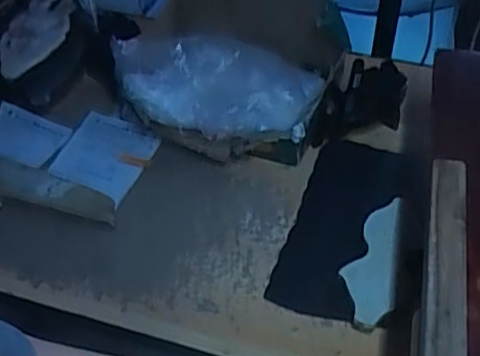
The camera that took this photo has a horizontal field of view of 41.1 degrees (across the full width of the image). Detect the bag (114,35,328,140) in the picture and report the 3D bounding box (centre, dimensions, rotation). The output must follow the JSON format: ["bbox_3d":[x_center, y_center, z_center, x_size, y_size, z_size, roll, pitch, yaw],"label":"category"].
[{"bbox_3d":[-0.026,-0.139,0.947,0.304,0.086,0.202,-7,48,-4],"label":"bag"}]

